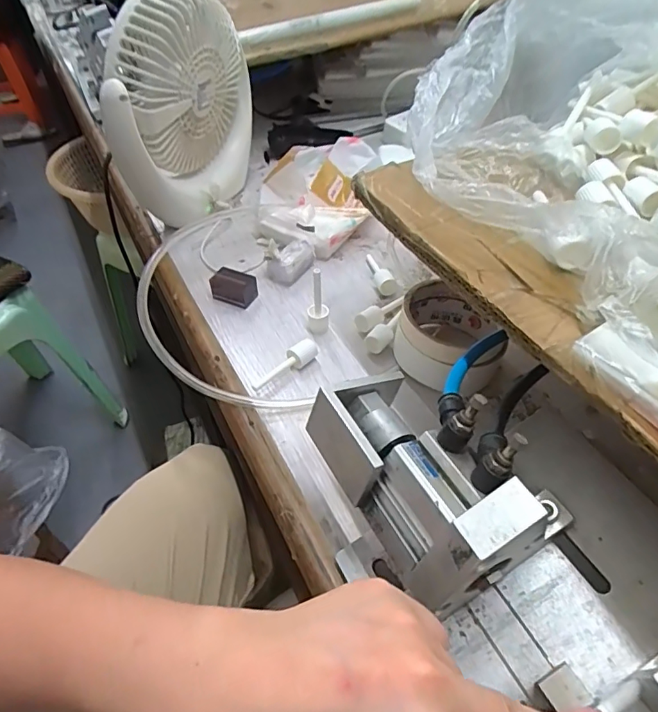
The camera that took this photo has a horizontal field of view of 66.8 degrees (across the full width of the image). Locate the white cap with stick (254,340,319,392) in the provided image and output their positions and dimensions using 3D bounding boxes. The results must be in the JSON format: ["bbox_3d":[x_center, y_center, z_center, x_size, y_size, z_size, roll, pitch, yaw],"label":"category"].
[{"bbox_3d":[-0.037,0.008,0.414,0.064,0.017,0.013,-33,54,-25],"label":"white cap with stick"}]

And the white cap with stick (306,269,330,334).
[{"bbox_3d":[-0.010,-0.045,0.432,0.019,0.063,0.016,-5,48,-2],"label":"white cap with stick"}]

